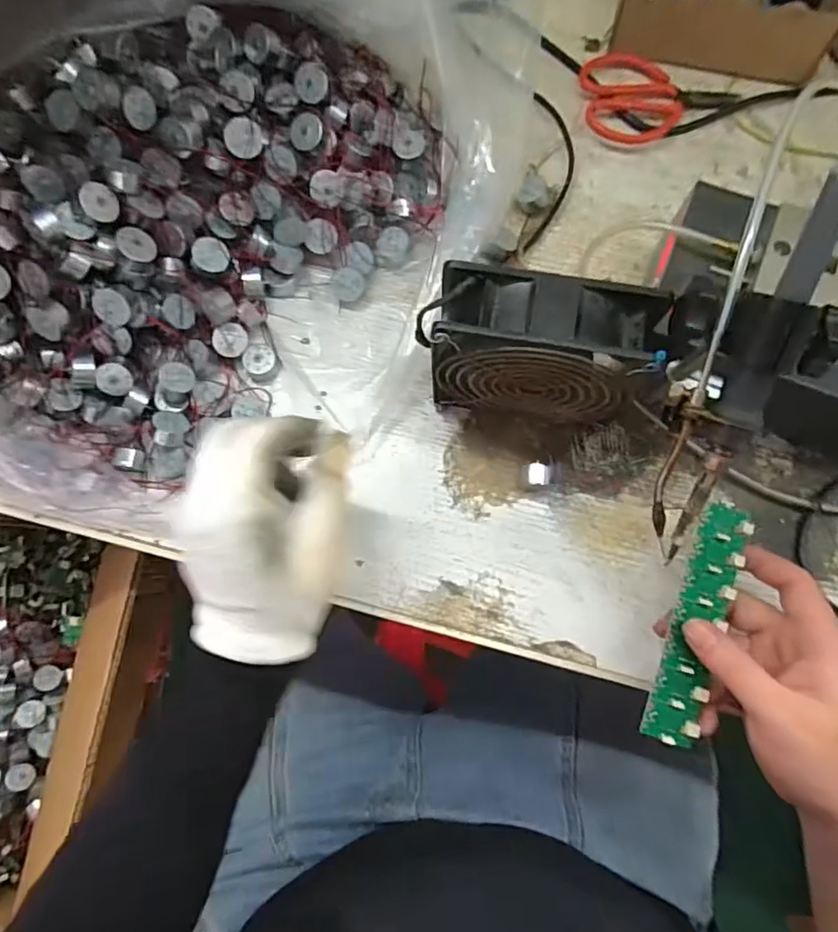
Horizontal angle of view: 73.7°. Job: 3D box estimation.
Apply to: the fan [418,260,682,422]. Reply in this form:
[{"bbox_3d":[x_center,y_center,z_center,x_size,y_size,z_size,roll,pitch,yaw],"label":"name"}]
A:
[{"bbox_3d":[0.066,-0.065,0.341,0.121,0.120,0.047,9,79,3],"label":"fan"}]

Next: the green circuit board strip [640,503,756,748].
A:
[{"bbox_3d":[0.161,0.088,0.319,0.029,0.008,0.138,19,82,5],"label":"green circuit board strip"}]

